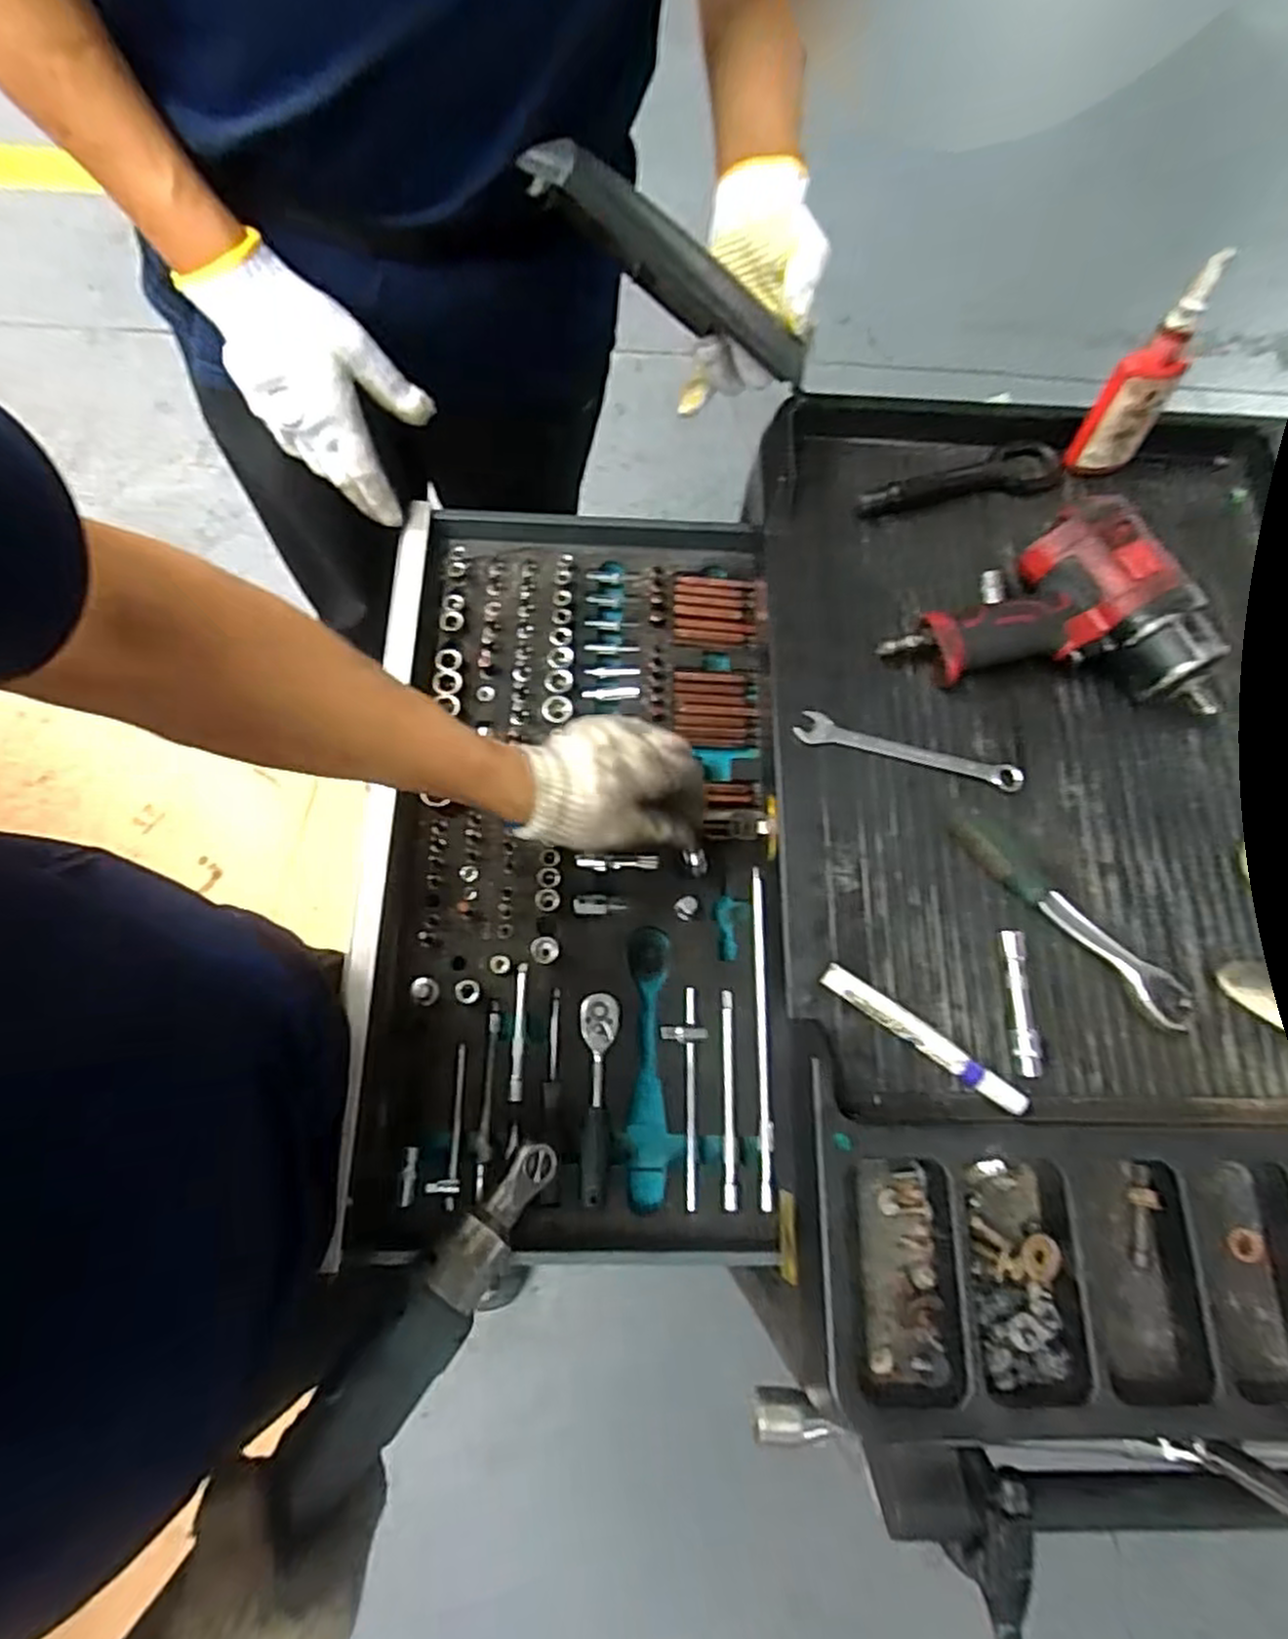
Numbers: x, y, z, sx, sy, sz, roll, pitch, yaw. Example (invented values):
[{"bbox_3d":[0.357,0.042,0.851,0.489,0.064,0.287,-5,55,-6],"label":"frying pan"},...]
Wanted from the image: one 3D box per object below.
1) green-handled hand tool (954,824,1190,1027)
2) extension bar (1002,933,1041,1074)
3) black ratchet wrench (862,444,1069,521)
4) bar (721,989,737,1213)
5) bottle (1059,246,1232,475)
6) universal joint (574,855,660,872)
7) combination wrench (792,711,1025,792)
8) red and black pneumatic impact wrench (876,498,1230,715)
[{"bbox_3d":[0.285,0.065,0.519,0.024,0.024,0.185,-42,77,-13],"label":"green-handled hand tool"},{"bbox_3d":[0.246,0.119,0.502,0.015,0.012,0.092,3,72,0],"label":"extension bar"},{"bbox_3d":[0.259,-0.284,0.638,0.175,0.019,0.048,-9,72,-4],"label":"black ratchet wrench"},{"bbox_3d":[0.063,0.206,0.572,0.009,0.008,0.152,2,72,-1],"label":"bar"},{"bbox_3d":[0.382,-0.330,0.580,0.051,0.145,0.048,40,75,11],"label":"bottle"},{"bbox_3d":[-0.022,0.036,0.630,0.068,0.009,0.011,2,72,0],"label":"universal joint"},{"bbox_3d":[0.194,-0.051,0.565,0.163,0.008,0.023,15,72,4],"label":"combination wrench"},{"bbox_3d":[0.301,-0.162,0.570,0.224,0.074,0.139,10,72,2],"label":"red and black pneumatic impact wrench"}]

